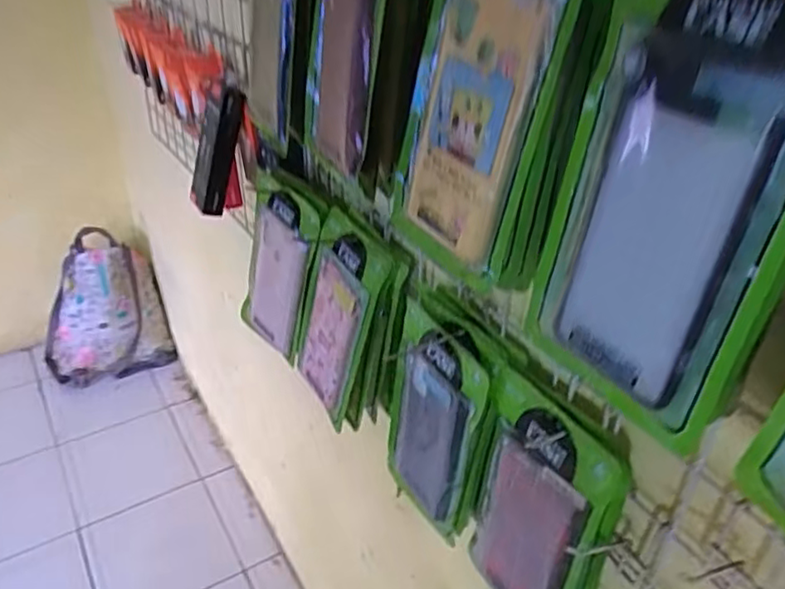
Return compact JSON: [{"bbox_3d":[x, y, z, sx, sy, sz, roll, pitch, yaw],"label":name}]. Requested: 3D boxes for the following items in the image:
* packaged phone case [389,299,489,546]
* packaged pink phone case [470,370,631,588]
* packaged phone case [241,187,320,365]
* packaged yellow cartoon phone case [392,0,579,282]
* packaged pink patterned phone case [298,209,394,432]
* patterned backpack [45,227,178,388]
[{"bbox_3d":[0.032,0.115,0.580,0.011,0.207,0.104,-21,43,-33],"label":"packaged phone case"},{"bbox_3d":[0.104,0.166,0.489,0.019,0.200,0.107,-14,35,-28],"label":"packaged pink phone case"},{"bbox_3d":[-0.129,-0.023,0.742,0.095,0.209,0.015,38,43,20],"label":"packaged phone case"},{"bbox_3d":[0.048,-0.122,0.392,0.019,0.205,0.110,-6,32,-38],"label":"packaged yellow cartoon phone case"},{"bbox_3d":[-0.060,0.021,0.668,0.023,0.205,0.103,-14,42,-42],"label":"packaged pink patterned phone case"},{"bbox_3d":[-0.787,0.047,1.746,0.323,0.409,0.148,-3,36,-6],"label":"patterned backpack"}]

